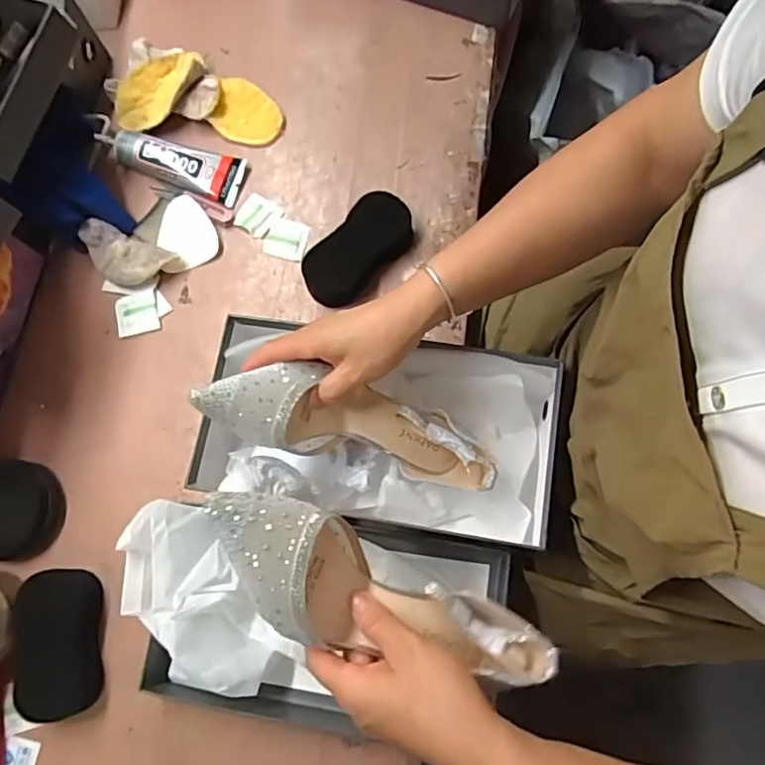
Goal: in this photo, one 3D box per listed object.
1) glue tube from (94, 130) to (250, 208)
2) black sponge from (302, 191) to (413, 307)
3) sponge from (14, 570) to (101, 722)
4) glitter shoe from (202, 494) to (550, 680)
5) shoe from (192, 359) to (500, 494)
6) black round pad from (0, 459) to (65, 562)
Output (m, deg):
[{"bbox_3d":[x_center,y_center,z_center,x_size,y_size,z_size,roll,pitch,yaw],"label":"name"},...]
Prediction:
[{"bbox_3d":[-0.237,-0.246,0.639,0.165,0.025,0.054,14,77,7],"label":"glue tube"},{"bbox_3d":[-0.027,-0.138,0.604,0.130,0.037,0.067,-40,76,-5],"label":"black sponge"},{"bbox_3d":[-0.297,0.237,0.526,0.061,0.033,0.123,-9,75,2],"label":"sponge"},{"bbox_3d":[-0.009,0.138,0.369,0.227,0.073,0.075,26,77,-14],"label":"glitter shoe"},{"bbox_3d":[-0.028,0.032,0.460,0.230,0.079,0.064,17,76,-18],"label":"shoe"},{"bbox_3d":[-0.369,0.123,0.556,0.109,0.032,0.094,5,76,5],"label":"black round pad"}]

